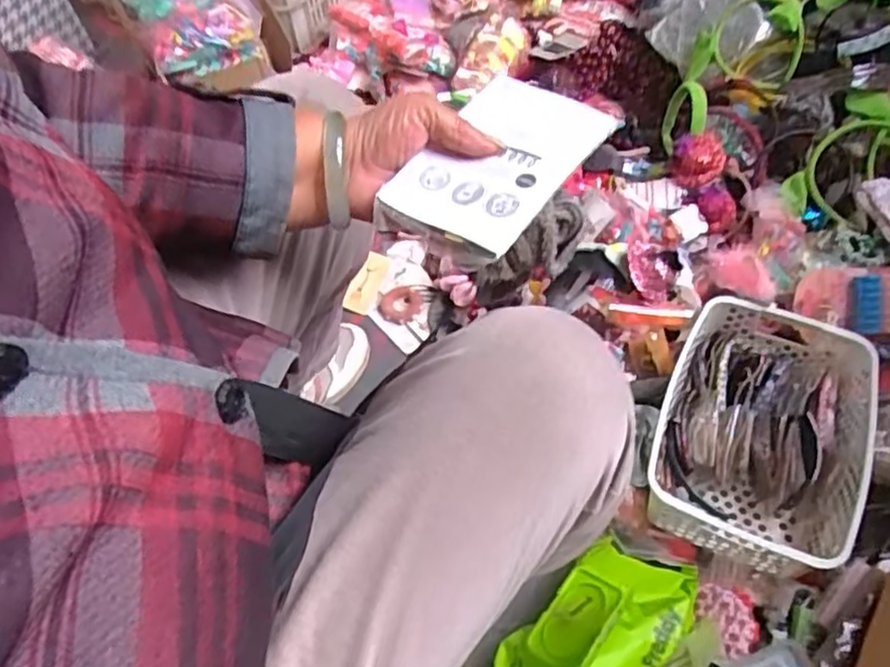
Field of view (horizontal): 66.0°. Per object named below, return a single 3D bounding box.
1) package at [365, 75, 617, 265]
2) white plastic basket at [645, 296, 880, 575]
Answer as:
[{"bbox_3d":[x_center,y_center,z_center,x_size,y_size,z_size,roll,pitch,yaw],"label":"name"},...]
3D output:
[{"bbox_3d":[0.034,-0.110,0.438,0.098,0.019,0.150,26,62,20],"label":"package"},{"bbox_3d":[0.348,0.106,0.758,0.208,0.091,0.297,20,60,17],"label":"white plastic basket"}]

